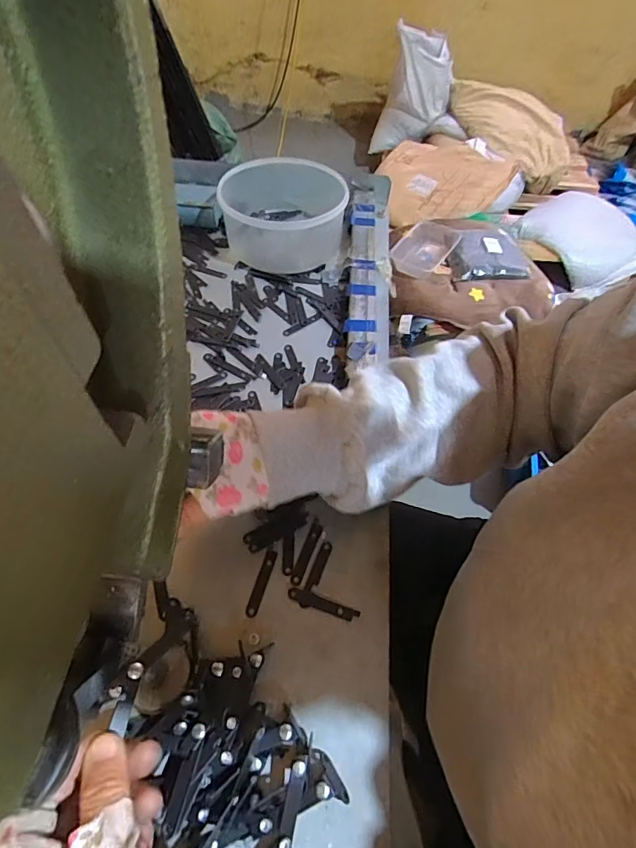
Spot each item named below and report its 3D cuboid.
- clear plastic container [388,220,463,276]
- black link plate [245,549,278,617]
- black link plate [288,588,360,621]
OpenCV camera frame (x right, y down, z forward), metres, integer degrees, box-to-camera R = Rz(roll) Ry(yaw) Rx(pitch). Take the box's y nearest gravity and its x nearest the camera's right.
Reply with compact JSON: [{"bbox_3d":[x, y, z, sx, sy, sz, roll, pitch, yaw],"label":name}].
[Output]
[{"bbox_3d":[0.247,-0.409,1.043,0.103,0.035,0.183,37,62,19],"label":"clear plastic container"},{"bbox_3d":[-0.042,0.119,0.340,0.008,0.004,0.050,17,57,7],"label":"black link plate"},{"bbox_3d":[0.003,0.133,0.332,0.053,0.004,0.011,18,57,8],"label":"black link plate"}]

